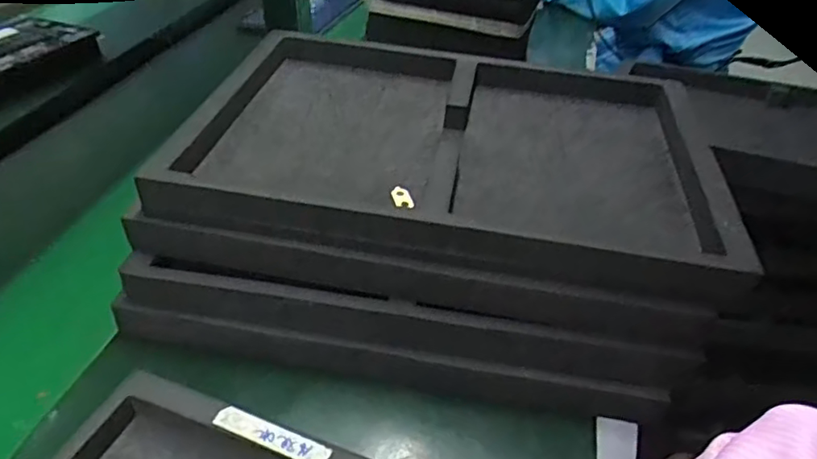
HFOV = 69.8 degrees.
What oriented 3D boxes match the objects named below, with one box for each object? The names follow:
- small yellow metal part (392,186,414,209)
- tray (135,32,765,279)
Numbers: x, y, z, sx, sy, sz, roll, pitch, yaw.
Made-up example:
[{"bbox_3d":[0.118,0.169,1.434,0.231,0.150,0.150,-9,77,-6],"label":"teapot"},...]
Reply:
[{"bbox_3d":[-0.005,-0.024,0.455,0.012,0.005,0.028,-13,43,-16],"label":"small yellow metal part"},{"bbox_3d":[0.046,-0.088,0.516,0.437,0.042,0.302,7,42,7],"label":"tray"}]

